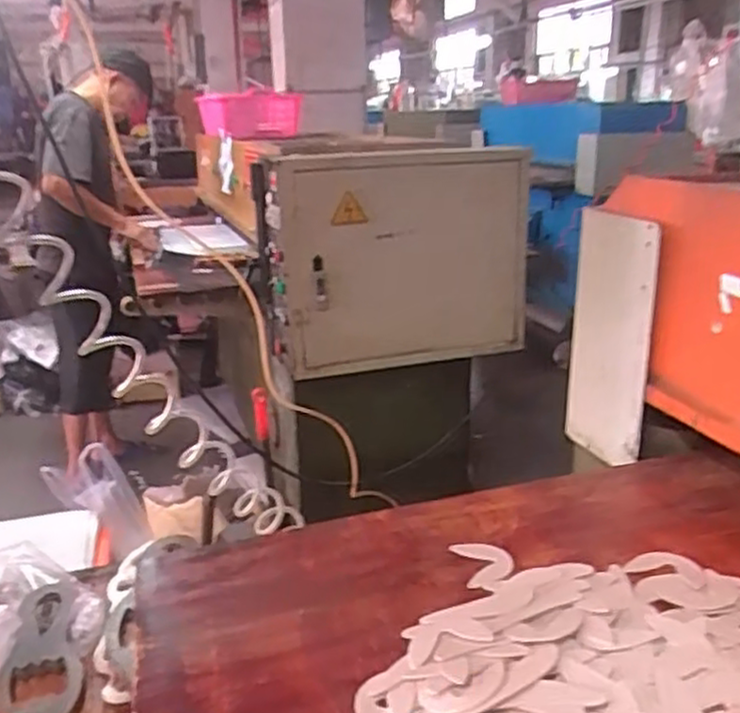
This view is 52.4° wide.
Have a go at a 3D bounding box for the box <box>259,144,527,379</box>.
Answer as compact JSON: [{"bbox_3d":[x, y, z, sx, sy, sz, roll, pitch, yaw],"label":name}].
[{"bbox_3d":[0.075,-0.234,1.792,0.619,0.497,0.188,-7,19,-22],"label":"box"}]

